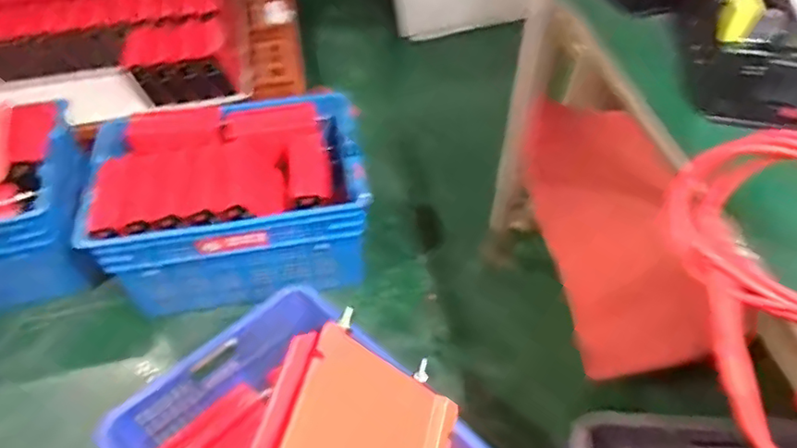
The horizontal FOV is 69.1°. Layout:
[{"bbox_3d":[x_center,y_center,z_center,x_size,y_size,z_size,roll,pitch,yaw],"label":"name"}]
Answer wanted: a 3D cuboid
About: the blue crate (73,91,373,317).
[{"bbox_3d":[-0.386,-0.060,1.375,0.580,0.324,0.379,-9,50,-6],"label":"blue crate"}]

